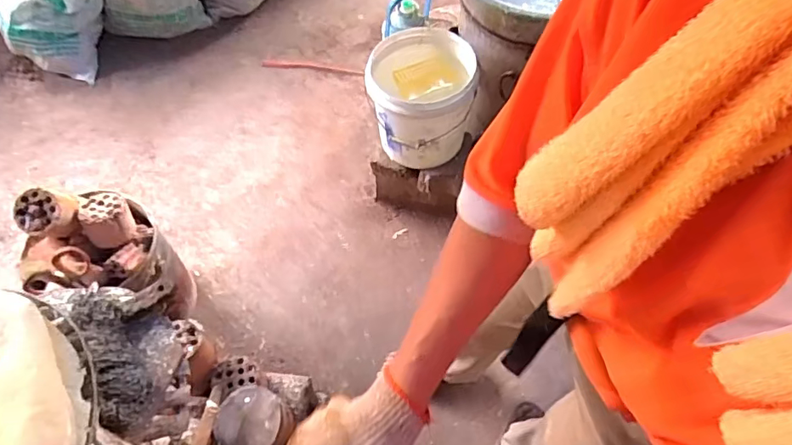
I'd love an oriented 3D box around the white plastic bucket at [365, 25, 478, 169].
[{"bbox_3d":[0.059,-0.314,1.297,0.247,0.236,0.247,0,59,-1],"label":"white plastic bucket"}]

